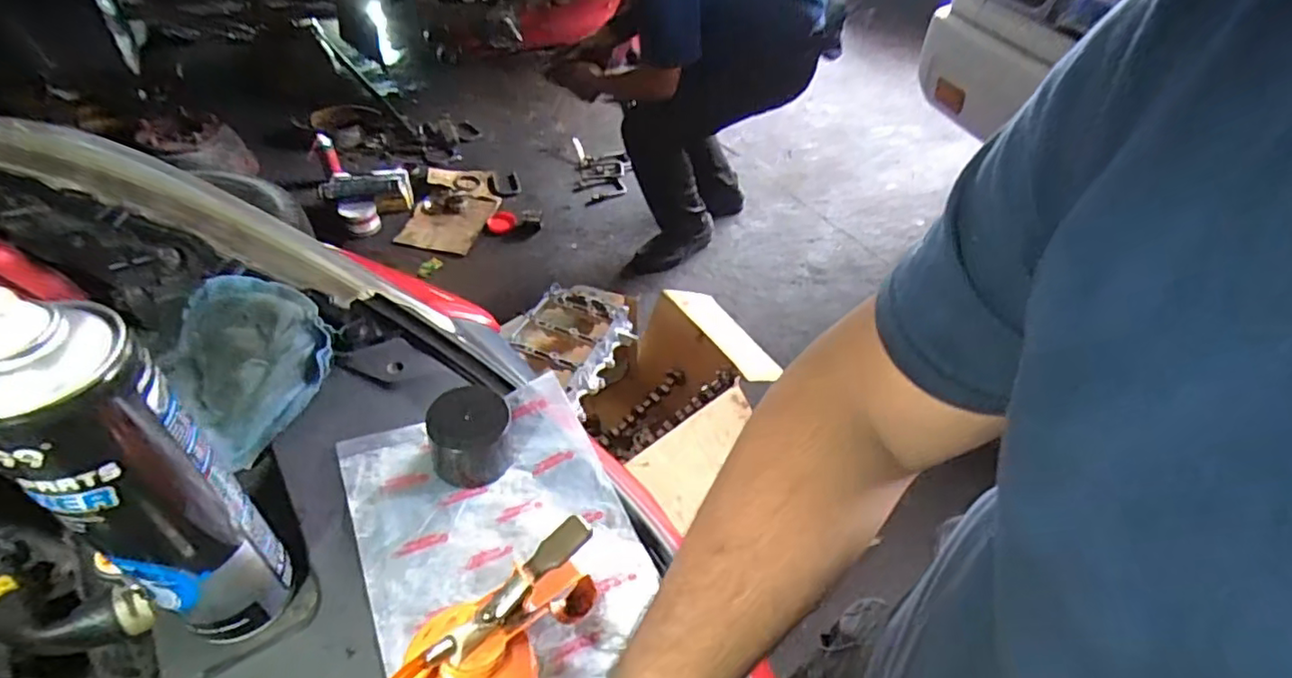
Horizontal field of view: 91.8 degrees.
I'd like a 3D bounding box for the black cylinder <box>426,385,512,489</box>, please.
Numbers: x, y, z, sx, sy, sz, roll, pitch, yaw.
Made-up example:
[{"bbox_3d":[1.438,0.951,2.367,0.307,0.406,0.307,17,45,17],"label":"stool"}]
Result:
[{"bbox_3d":[-0.135,0.076,0.485,0.061,0.057,0.057,2,47,-3],"label":"black cylinder"}]

